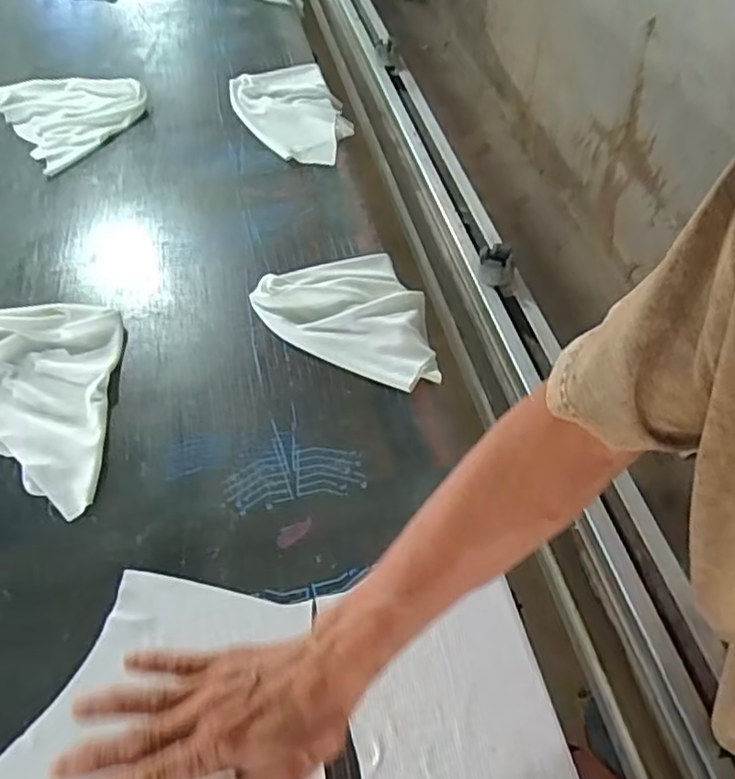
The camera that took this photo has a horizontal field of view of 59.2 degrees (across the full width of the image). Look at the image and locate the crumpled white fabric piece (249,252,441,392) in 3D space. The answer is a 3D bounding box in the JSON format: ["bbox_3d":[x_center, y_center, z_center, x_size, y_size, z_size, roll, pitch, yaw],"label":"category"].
[{"bbox_3d":[-0.012,-0.075,0.678,0.159,0.020,0.196,-27,56,-17],"label":"crumpled white fabric piece"}]

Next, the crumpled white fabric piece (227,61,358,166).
[{"bbox_3d":[-0.114,-0.422,0.963,0.157,0.025,0.279,-17,53,-11],"label":"crumpled white fabric piece"}]

